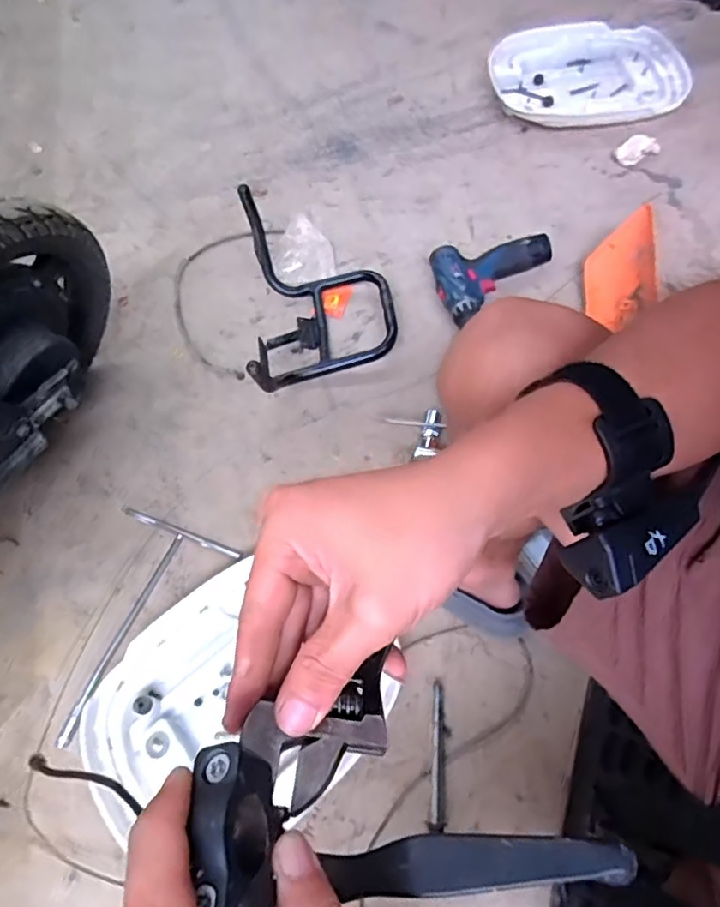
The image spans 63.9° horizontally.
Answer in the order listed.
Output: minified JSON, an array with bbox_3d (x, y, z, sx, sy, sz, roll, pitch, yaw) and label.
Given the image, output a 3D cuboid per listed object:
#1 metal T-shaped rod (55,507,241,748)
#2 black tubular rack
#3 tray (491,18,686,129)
[{"bbox_3d":[-0.291,0.218,0.723,0.170,0.014,0.280,19,64,13],"label":"metal T-shaped rod"},{"bbox_3d":[-0.055,-0.234,0.863,0.207,0.137,0.330,-10,65,-2],"label":"black tubular rack"},{"bbox_3d":[0.445,-0.742,1.127,0.373,0.043,0.270,-5,65,0],"label":"tray"}]

